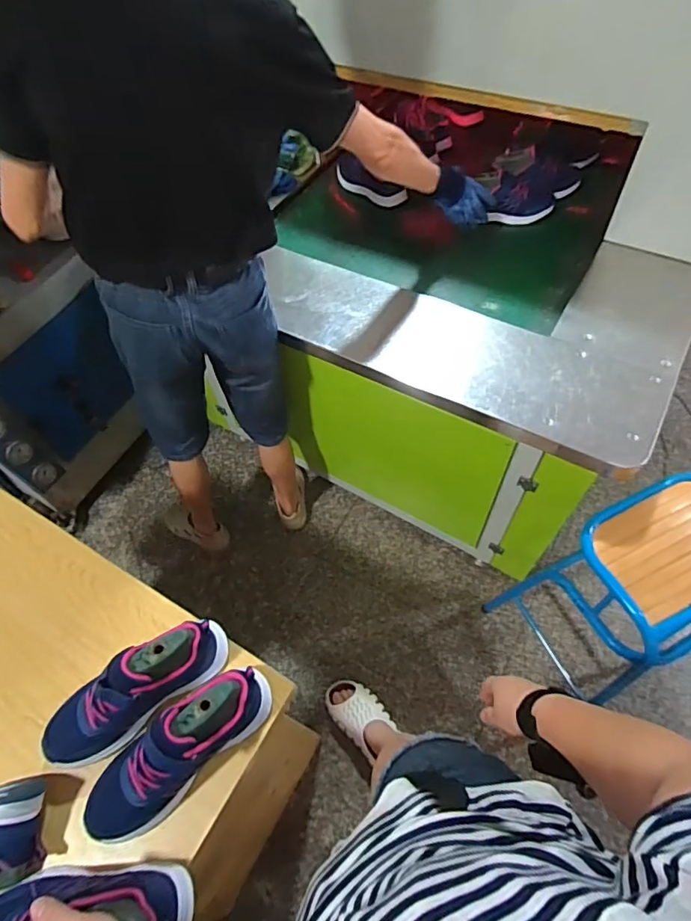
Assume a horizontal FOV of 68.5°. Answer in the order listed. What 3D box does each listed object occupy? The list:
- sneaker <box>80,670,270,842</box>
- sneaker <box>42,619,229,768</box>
[{"bbox_3d":[-0.201,0.337,0.599,0.237,0.099,0.079,-37,62,-18],"label":"sneaker"},{"bbox_3d":[-0.266,0.288,0.632,0.243,0.085,0.081,-28,60,-12],"label":"sneaker"}]

